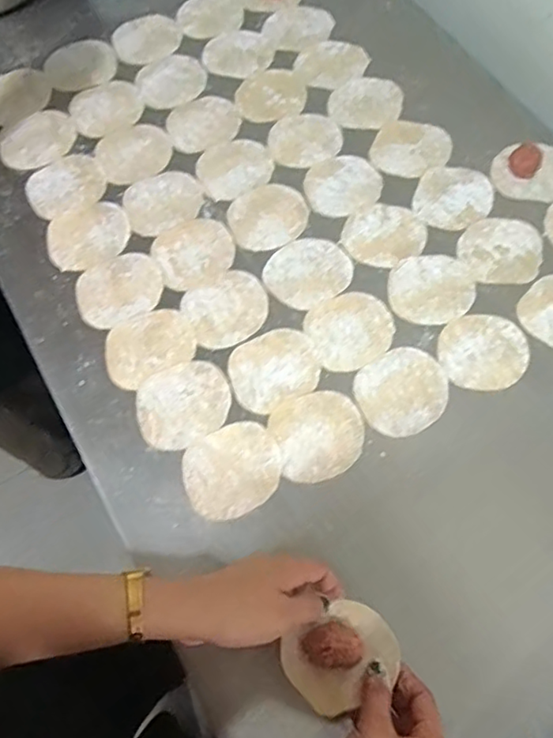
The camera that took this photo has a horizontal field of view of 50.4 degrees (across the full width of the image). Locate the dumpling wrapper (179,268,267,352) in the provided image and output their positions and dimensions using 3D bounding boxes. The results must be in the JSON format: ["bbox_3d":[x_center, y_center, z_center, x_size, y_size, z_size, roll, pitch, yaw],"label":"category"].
[{"bbox_3d":[-0.048,-0.060,0.576,0.080,0.004,0.072,-31,71,-11],"label":"dumpling wrapper"}]

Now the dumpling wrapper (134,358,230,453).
[{"bbox_3d":[-0.085,0.031,0.536,0.084,0.004,0.076,-19,70,-7],"label":"dumpling wrapper"}]

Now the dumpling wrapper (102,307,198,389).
[{"bbox_3d":[-0.122,-0.023,0.561,0.086,0.004,0.067,-29,71,-11],"label":"dumpling wrapper"}]

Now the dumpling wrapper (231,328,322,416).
[{"bbox_3d":[-0.002,-0.001,0.548,0.085,0.004,0.072,-29,71,-10],"label":"dumpling wrapper"}]

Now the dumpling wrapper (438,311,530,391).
[{"bbox_3d":[0.193,-0.017,0.552,0.085,0.004,0.076,-25,70,-9],"label":"dumpling wrapper"}]

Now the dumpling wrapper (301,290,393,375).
[{"bbox_3d":[0.071,-0.038,0.563,0.082,0.004,0.074,-27,71,-10],"label":"dumpling wrapper"}]

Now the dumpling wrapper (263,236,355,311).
[{"bbox_3d":[0.032,-0.098,0.590,0.083,0.004,0.073,-38,73,-13],"label":"dumpling wrapper"}]

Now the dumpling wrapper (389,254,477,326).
[{"bbox_3d":[0.153,-0.080,0.578,0.083,0.004,0.077,0,68,0],"label":"dumpling wrapper"}]

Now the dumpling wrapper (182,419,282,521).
[{"bbox_3d":[-0.038,0.087,0.511,0.085,0.004,0.075,-28,71,-10],"label":"dumpling wrapper"}]

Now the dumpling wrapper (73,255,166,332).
[{"bbox_3d":[-0.156,-0.080,0.586,0.086,0.006,0.072,-26,71,-10],"label":"dumpling wrapper"}]

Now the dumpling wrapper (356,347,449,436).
[{"bbox_3d":[0.115,0.019,0.537,0.084,0.004,0.076,-33,72,-12],"label":"dumpling wrapper"}]

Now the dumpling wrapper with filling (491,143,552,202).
[{"bbox_3d":[0.277,-0.212,0.629,0.085,0.015,0.060,-1,68,0],"label":"dumpling wrapper with filling"}]

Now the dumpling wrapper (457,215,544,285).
[{"bbox_3d":[0.228,-0.121,0.596,0.078,0.004,0.084,0,68,0],"label":"dumpling wrapper"}]

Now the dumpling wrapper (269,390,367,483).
[{"bbox_3d":[0.038,0.057,0.520,0.079,0.004,0.077,0,68,0],"label":"dumpling wrapper"}]

